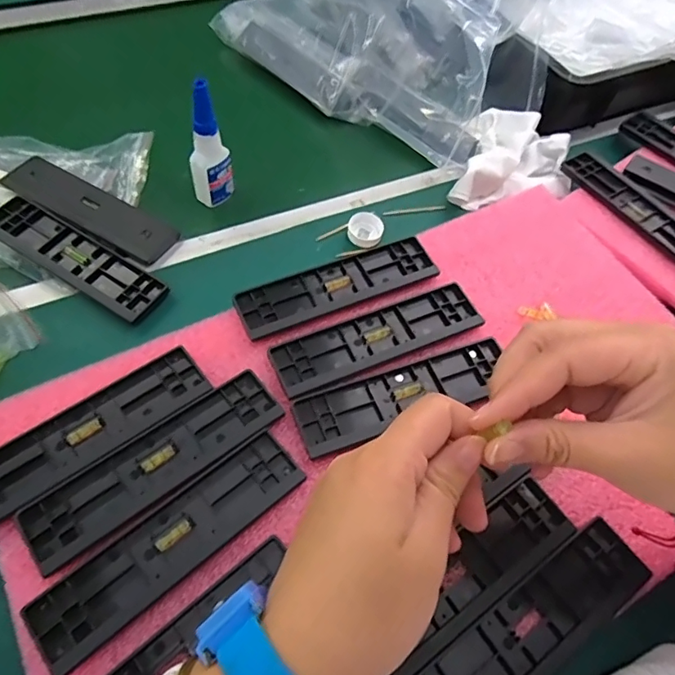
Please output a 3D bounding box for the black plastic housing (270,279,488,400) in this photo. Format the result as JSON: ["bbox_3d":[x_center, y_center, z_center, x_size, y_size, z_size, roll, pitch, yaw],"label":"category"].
[{"bbox_3d":[0.031,0.000,0.380,0.158,0.004,0.044,-21,62,-17],"label":"black plastic housing"}]

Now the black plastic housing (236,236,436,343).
[{"bbox_3d":[0.001,-0.042,0.402,0.158,0.007,0.046,-21,62,-17],"label":"black plastic housing"}]

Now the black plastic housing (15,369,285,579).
[{"bbox_3d":[-0.109,0.075,0.319,0.159,0.004,0.042,-33,67,-22],"label":"black plastic housing"}]

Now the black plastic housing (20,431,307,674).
[{"bbox_3d":[-0.093,0.115,0.298,0.158,0.009,0.041,-36,67,-23],"label":"black plastic housing"}]

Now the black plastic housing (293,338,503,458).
[{"bbox_3d":[0.049,0.038,0.360,0.155,0.007,0.042,-16,61,-14],"label":"black plastic housing"}]

